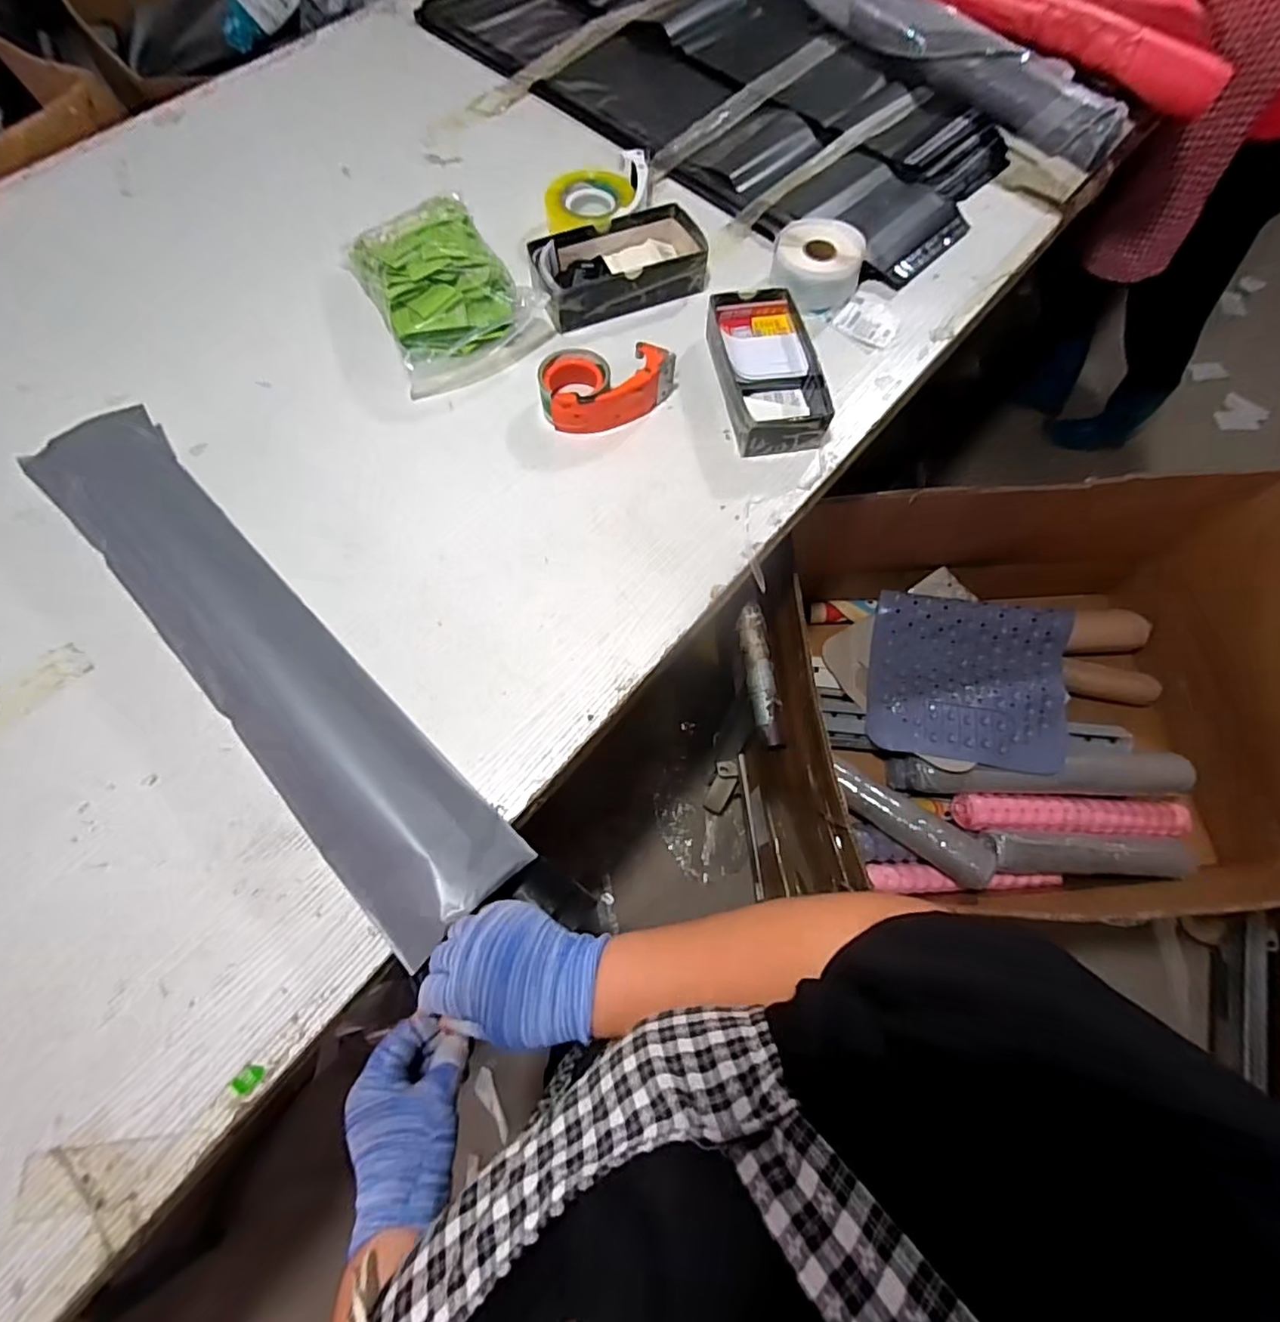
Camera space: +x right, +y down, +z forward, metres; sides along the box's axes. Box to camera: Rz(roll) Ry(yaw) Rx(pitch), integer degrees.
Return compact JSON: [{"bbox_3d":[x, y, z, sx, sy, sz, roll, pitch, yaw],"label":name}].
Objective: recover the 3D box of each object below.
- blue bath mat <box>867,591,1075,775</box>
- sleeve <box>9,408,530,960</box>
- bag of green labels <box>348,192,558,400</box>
[{"bbox_3d":[0.628,0.028,1.145,0.349,0.091,0.327,11,68,5],"label":"blue bath mat"},{"bbox_3d":[-0.356,-0.015,0.557,0.121,0.051,0.637,-42,73,-16],"label":"sleeve"},{"bbox_3d":[-0.248,-0.482,0.774,0.198,0.074,0.242,-29,71,-11],"label":"bag of green labels"}]

